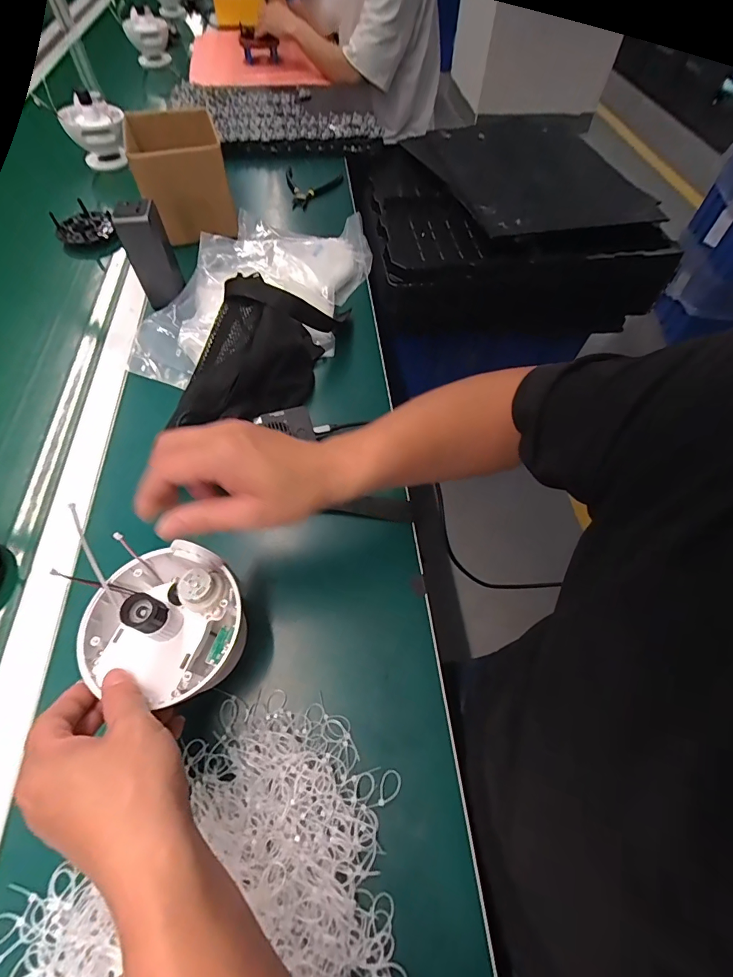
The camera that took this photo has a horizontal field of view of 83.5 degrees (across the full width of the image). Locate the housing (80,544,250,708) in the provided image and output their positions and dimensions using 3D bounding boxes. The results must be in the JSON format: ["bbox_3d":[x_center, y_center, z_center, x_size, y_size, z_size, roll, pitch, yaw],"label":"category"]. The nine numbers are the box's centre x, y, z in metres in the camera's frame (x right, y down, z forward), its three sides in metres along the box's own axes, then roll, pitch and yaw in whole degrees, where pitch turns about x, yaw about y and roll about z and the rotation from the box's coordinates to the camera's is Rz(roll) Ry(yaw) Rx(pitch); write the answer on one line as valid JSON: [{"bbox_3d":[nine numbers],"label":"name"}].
[{"bbox_3d":[-0.154,0.097,0.309,0.120,0.059,0.105,9,61,3],"label":"housing"}]

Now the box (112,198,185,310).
[{"bbox_3d":[-0.293,-0.320,0.557,0.046,0.114,0.049,-8,59,-6],"label":"box"}]

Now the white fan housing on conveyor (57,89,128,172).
[{"bbox_3d":[-0.516,-0.683,0.788,0.103,0.106,0.103,-25,65,-15],"label":"white fan housing on conveyor"}]

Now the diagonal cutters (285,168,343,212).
[{"bbox_3d":[-0.110,-0.561,0.767,0.110,0.014,0.110,13,61,5],"label":"diagonal cutters"}]

